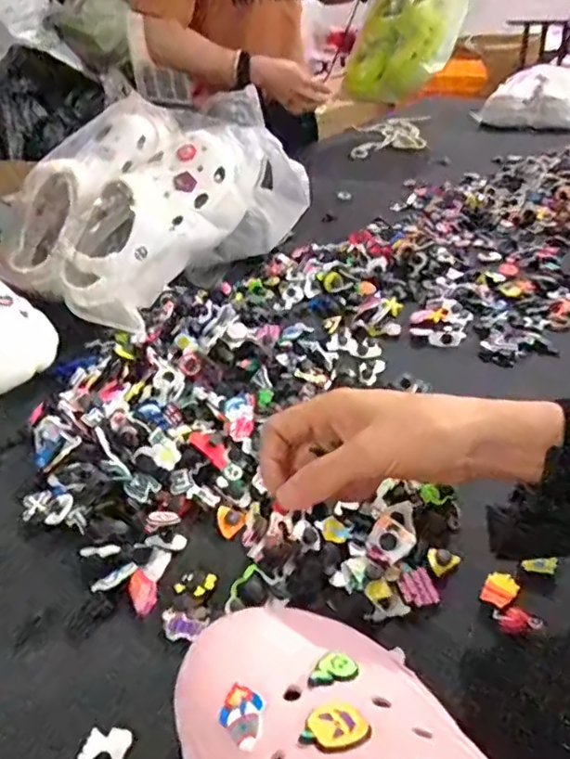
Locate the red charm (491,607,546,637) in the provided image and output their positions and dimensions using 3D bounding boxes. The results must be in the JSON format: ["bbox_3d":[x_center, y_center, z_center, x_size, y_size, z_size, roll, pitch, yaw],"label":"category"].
[{"bbox_3d":[0.143,0.148,0.372,0.027,0.006,0.017,-4,34,1],"label":"red charm"}]

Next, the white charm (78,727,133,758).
[{"bbox_3d":[-0.098,0.200,0.326,0.025,0.007,0.028,9,36,18],"label":"white charm"}]

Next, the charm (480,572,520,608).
[{"bbox_3d":[0.140,0.136,0.393,0.020,0.006,0.024,17,39,28],"label":"charm"}]

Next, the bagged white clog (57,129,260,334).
[{"bbox_3d":[-0.139,-0.191,0.712,0.293,0.113,0.092,-47,48,-12],"label":"bagged white clog"}]

